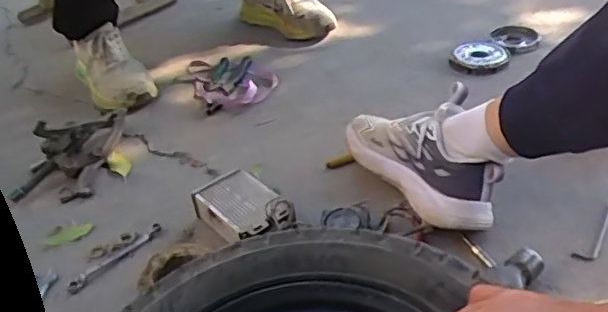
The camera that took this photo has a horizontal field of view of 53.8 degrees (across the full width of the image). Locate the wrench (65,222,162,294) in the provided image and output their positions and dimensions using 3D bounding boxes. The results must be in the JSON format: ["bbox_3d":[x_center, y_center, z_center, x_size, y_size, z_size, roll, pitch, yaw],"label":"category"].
[{"bbox_3d":[-0.248,0.130,0.785,0.138,0.012,0.022,-35,42,-31],"label":"wrench"}]

